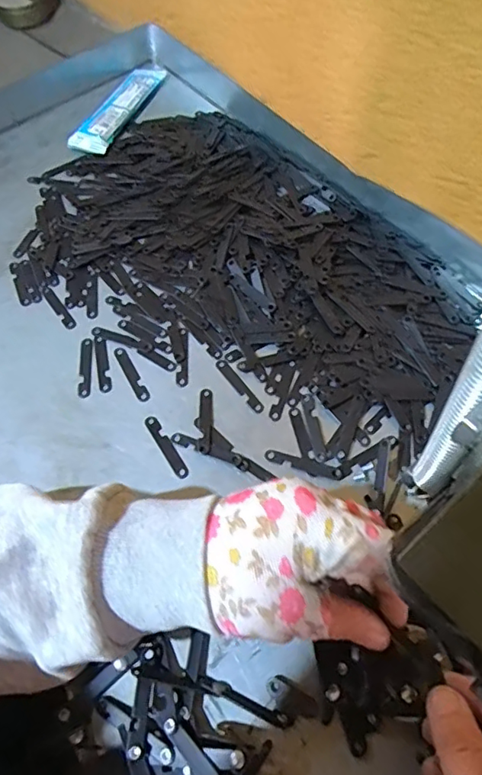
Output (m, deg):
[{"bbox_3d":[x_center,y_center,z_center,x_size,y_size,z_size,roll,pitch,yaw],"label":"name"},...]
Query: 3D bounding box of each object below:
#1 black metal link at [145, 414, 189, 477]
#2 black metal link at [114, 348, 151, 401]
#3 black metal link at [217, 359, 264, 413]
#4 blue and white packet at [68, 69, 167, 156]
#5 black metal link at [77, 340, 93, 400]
[{"bbox_3d":[-0.051,0.041,0.374,0.009,0.004,0.052,-31,63,-13],"label":"black metal link"},{"bbox_3d":[-0.081,-0.010,0.403,0.009,0.004,0.050,-28,63,-12],"label":"black metal link"},{"bbox_3d":[-0.001,-0.001,0.396,0.008,0.004,0.051,-33,64,-14],"label":"black metal link"},{"bbox_3d":[-0.126,-0.291,0.560,0.039,0.014,0.140,18,63,14],"label":"blue and white packet"},{"bbox_3d":[-0.118,-0.016,0.413,0.010,0.004,0.050,-4,60,1],"label":"black metal link"}]

